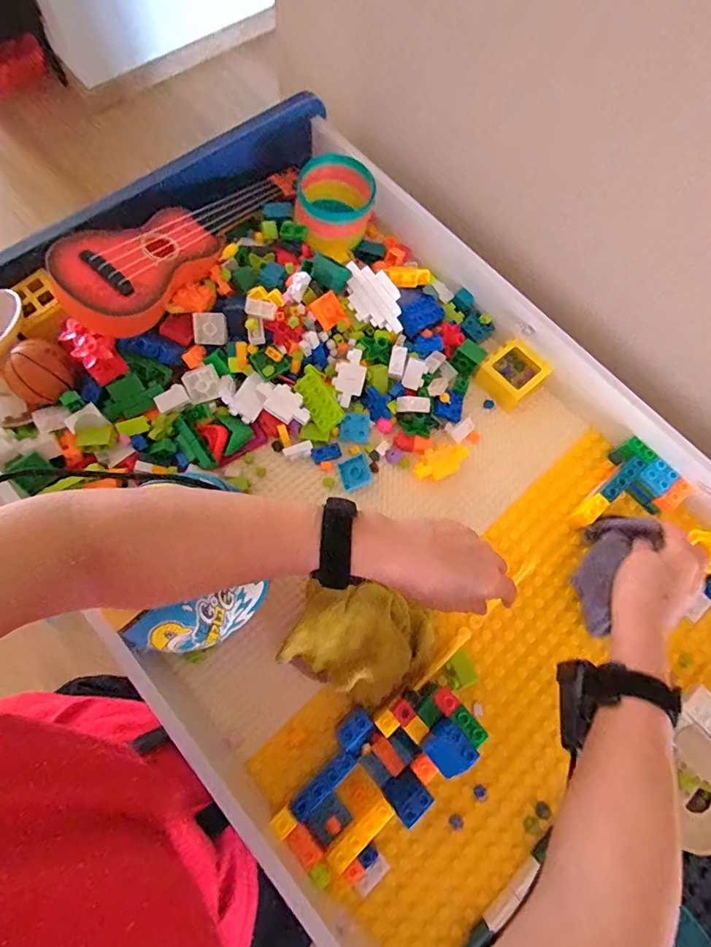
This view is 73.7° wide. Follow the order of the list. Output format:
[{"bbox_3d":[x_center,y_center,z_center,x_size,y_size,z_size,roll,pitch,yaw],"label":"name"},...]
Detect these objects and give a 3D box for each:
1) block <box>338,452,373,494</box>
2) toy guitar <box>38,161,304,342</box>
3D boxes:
[{"bbox_3d":[-0.001,-0.001,0.514,0.031,0.010,0.033,-20,75,-11],"label":"block"},{"bbox_3d":[-0.181,-0.260,0.519,0.101,0.052,0.313,35,59,5],"label":"toy guitar"}]

